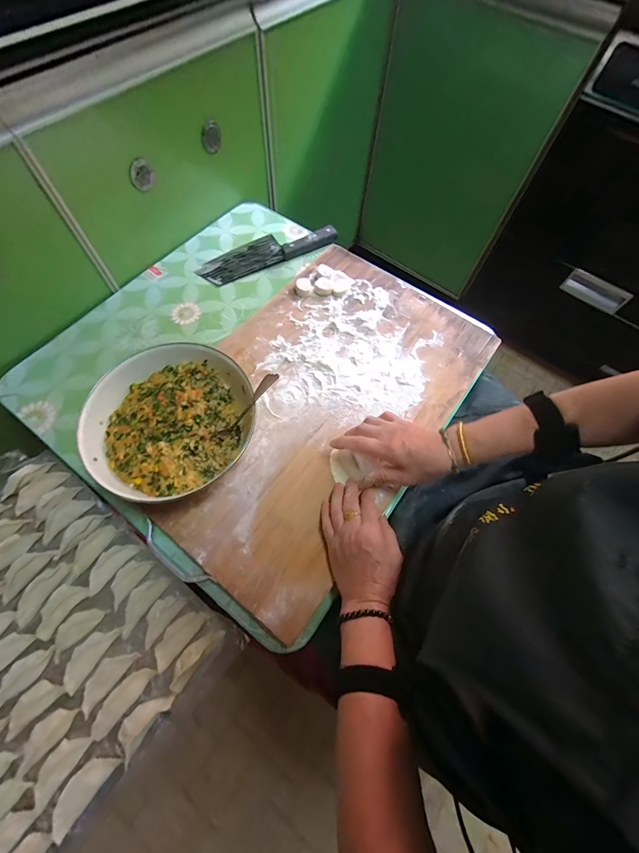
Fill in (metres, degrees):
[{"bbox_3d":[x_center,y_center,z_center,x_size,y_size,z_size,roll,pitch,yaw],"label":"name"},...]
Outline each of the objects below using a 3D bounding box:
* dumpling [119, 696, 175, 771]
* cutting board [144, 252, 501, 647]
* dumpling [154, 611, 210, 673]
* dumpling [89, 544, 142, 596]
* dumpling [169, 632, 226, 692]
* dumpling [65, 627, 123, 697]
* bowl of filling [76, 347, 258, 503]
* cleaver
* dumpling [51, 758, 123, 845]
[{"bbox_3d":[-0.201,0.334,0.370,0.030,0.025,0.063,35,69,12],"label":"dumpling"},{"bbox_3d":[-0.002,-0.049,0.499,0.345,0.013,0.551,36,69,13],"label":"cutting board"},{"bbox_3d":[-0.176,0.261,0.408,0.029,0.021,0.070,39,70,14],"label":"dumpling"},{"bbox_3d":[-0.277,0.181,0.432,0.031,0.013,0.071,36,69,13],"label":"dumpling"},{"bbox_3d":[-0.153,0.278,0.394,0.024,0.027,0.077,37,69,13],"label":"dumpling"},{"bbox_3d":[-0.277,0.271,0.392,0.030,0.028,0.074,33,68,11],"label":"dumpling"},{"bbox_3d":[-0.190,-0.002,0.430,0.176,0.089,0.194,18,66,5],"label":"bowl of filling"},{"bbox_3d":[-0.101,-0.340,0.629,0.265,0.019,0.077,-24,69,-13],"label":"cleaver"},{"bbox_3d":[-0.250,0.382,0.342,0.028,0.022,0.070,34,68,12],"label":"dumpling"}]

